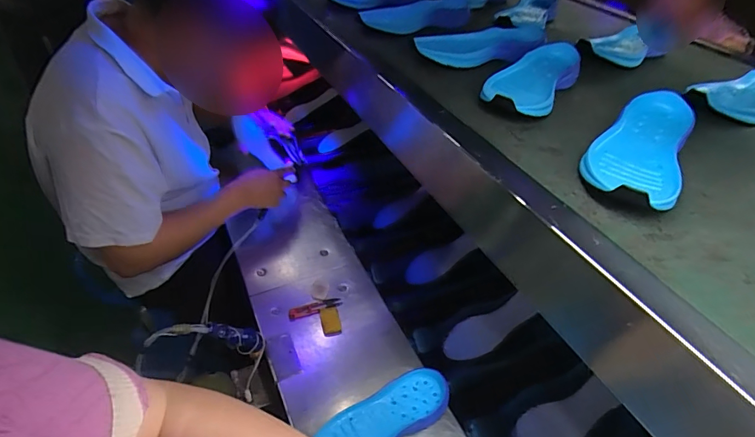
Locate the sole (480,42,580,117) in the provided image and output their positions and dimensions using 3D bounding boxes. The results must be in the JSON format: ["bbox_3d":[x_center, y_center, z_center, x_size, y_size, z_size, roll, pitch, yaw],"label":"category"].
[{"bbox_3d":[0.222,-0.203,0.620,0.098,0.049,0.232,26,44,22],"label":"sole"}]

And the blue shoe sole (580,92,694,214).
[{"bbox_3d":[0.300,-0.084,0.486,0.092,0.053,0.236,26,43,21],"label":"blue shoe sole"}]

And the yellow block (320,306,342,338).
[{"bbox_3d":[-0.088,0.191,0.791,0.033,0.016,0.059,-8,45,-17],"label":"yellow block"}]

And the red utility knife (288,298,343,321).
[{"bbox_3d":[-0.119,0.172,0.811,0.103,0.008,0.026,-12,47,-21],"label":"red utility knife"}]

